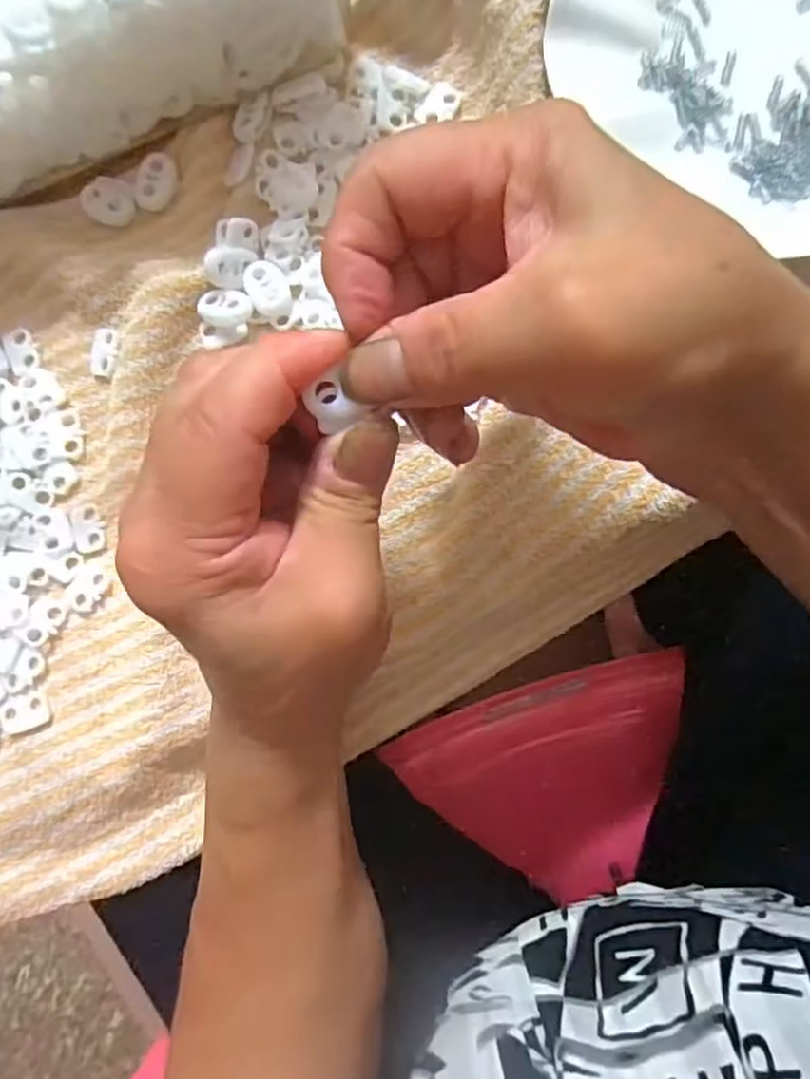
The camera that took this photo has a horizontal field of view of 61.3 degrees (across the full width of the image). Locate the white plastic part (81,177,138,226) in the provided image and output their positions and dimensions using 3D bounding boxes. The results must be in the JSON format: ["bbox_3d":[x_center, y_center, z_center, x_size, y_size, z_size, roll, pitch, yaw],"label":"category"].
[{"bbox_3d":[-0.119,-0.137,0.276,0.020,0.005,0.019,0,88,4],"label":"white plastic part"}]

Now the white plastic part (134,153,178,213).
[{"bbox_3d":[-0.099,-0.143,0.272,0.015,0.004,0.020,7,88,5],"label":"white plastic part"}]

